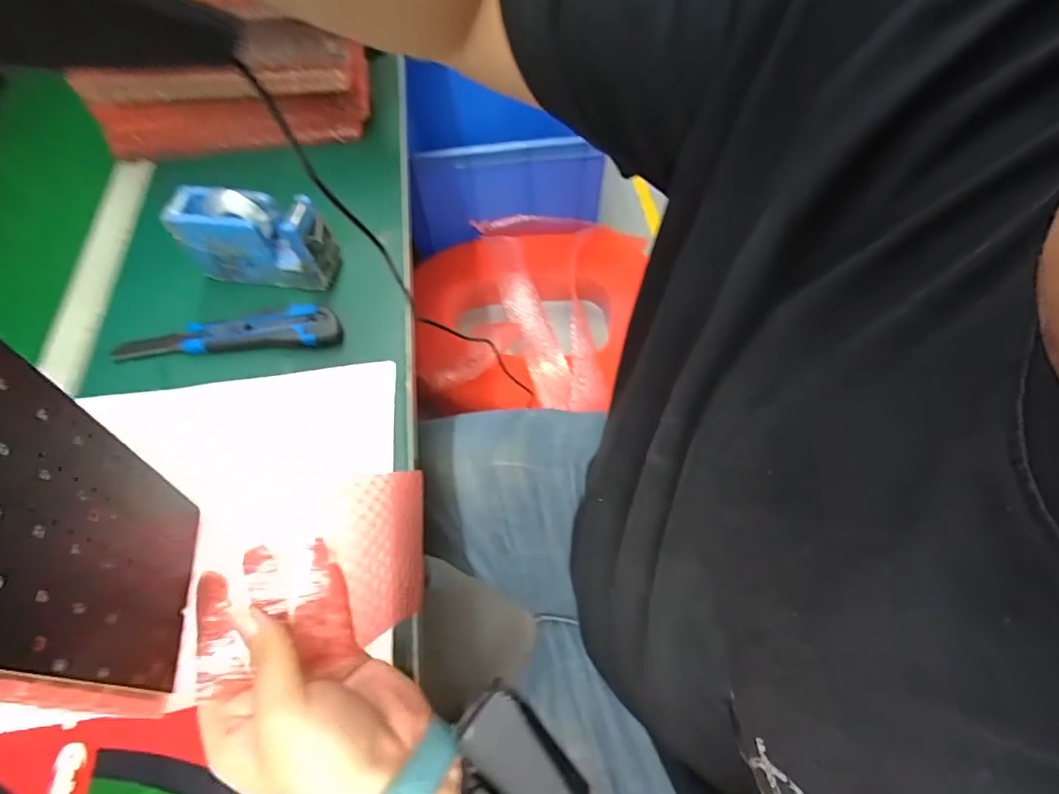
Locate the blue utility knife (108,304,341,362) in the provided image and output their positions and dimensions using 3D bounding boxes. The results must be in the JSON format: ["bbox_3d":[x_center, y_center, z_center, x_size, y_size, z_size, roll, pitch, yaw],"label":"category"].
[{"bbox_3d":[-0.282,-0.059,0.470,0.210,0.019,0.034,-4,61,0],"label":"blue utility knife"}]

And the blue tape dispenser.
[{"bbox_3d":[-0.261,-0.154,0.481,0.141,0.074,0.048,8,62,7],"label":"blue tape dispenser"}]

